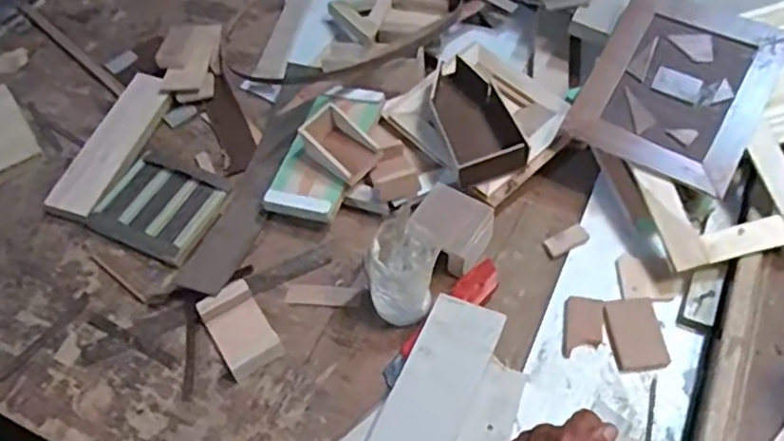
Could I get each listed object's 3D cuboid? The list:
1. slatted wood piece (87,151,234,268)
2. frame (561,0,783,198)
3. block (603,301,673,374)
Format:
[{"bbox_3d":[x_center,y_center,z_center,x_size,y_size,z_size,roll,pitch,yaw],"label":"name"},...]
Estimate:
[{"bbox_3d":[-0.248,-0.015,0.702,0.127,0.022,0.110,21,58,19],"label":"slatted wood piece"},{"bbox_3d":[0.291,-0.138,0.657,0.163,0.013,0.186,27,81,18],"label":"frame"},{"bbox_3d":[0.222,0.103,0.586,0.047,0.005,0.065,-7,54,0],"label":"block"}]

